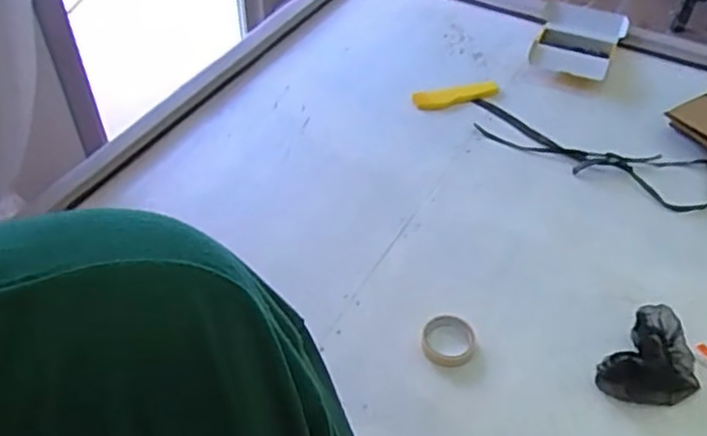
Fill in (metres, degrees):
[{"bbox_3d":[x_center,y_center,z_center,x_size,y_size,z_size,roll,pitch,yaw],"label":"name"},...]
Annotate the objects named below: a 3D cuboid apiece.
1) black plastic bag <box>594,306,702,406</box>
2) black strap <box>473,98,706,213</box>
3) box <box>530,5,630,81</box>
[{"bbox_3d":[0.492,0.235,1.092,0.129,0.041,0.184,34,57,28],"label":"black plastic bag"},{"bbox_3d":[0.507,-0.148,1.469,0.534,0.017,0.168,18,51,17],"label":"black strap"},{"bbox_3d":[0.581,-0.457,1.726,0.212,0.045,0.293,16,50,16],"label":"box"}]

